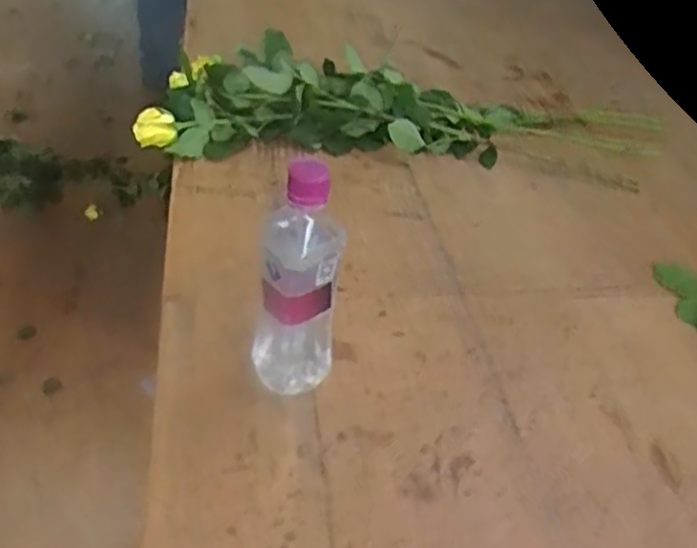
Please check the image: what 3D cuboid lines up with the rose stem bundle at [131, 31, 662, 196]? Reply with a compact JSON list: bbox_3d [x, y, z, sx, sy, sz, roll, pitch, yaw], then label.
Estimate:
[{"bbox_3d":[0.091,-0.216,0.918,0.689,0.084,0.200,3,40,-4],"label":"rose stem bundle"}]

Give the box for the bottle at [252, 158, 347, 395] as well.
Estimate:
[{"bbox_3d":[-0.040,0.003,0.544,0.064,0.201,0.062,-1,40,-9],"label":"bottle"}]

